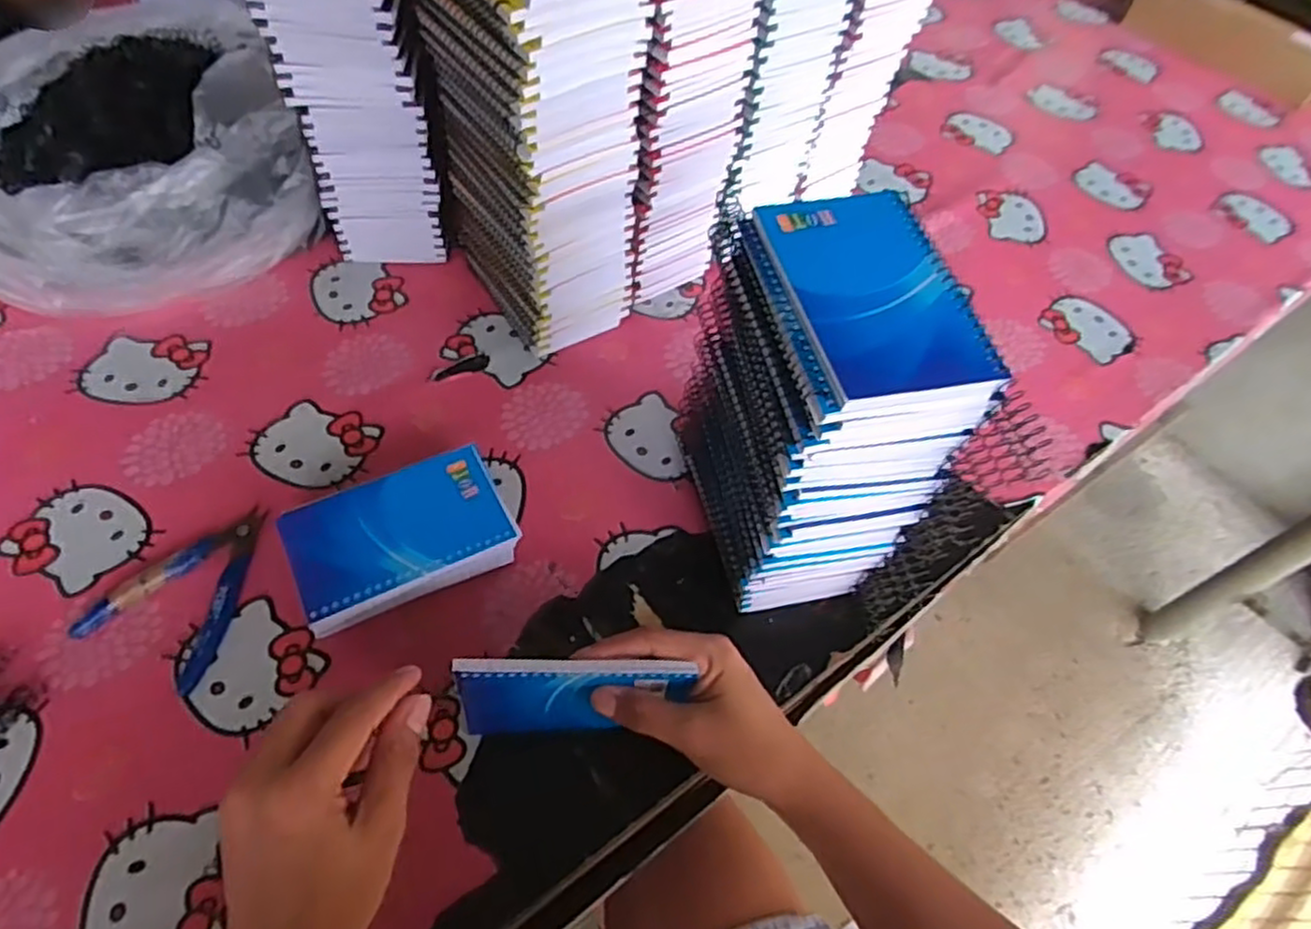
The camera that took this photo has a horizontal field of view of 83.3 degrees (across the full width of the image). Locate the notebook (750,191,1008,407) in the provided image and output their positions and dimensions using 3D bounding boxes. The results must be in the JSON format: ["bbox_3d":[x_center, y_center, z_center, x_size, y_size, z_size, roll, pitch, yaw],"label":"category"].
[{"bbox_3d":[0.104,-0.083,0.353,0.080,0.011,0.128,-7,58,-11],"label":"notebook"}]

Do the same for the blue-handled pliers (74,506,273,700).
[{"bbox_3d":[-0.292,0.076,0.472,0.081,0.012,0.113,24,57,11],"label":"blue-handled pliers"}]

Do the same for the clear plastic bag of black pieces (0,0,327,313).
[{"bbox_3d":[-0.461,-0.247,0.616,0.318,0.109,0.257,-14,58,-14],"label":"clear plastic bag of black pieces"}]

